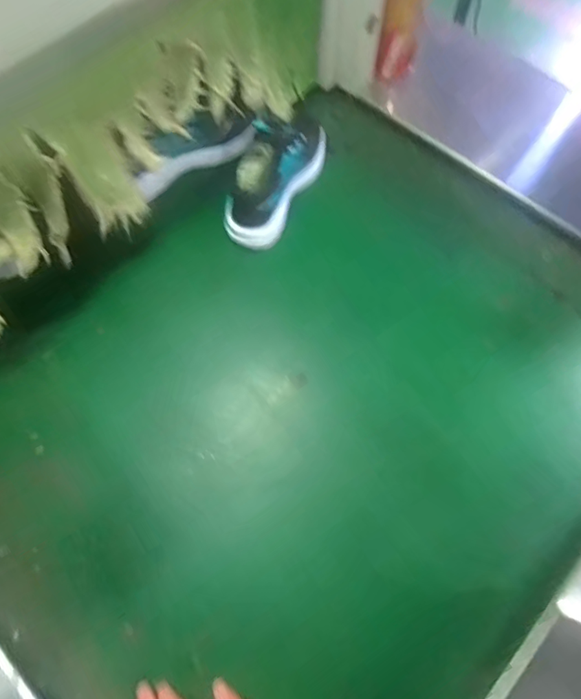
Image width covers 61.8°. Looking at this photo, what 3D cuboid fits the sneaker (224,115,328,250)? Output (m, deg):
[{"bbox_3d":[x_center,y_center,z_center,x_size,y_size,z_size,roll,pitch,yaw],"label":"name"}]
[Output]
[{"bbox_3d":[-0.016,-0.254,0.654,0.078,0.120,0.217,22,72,8],"label":"sneaker"}]

